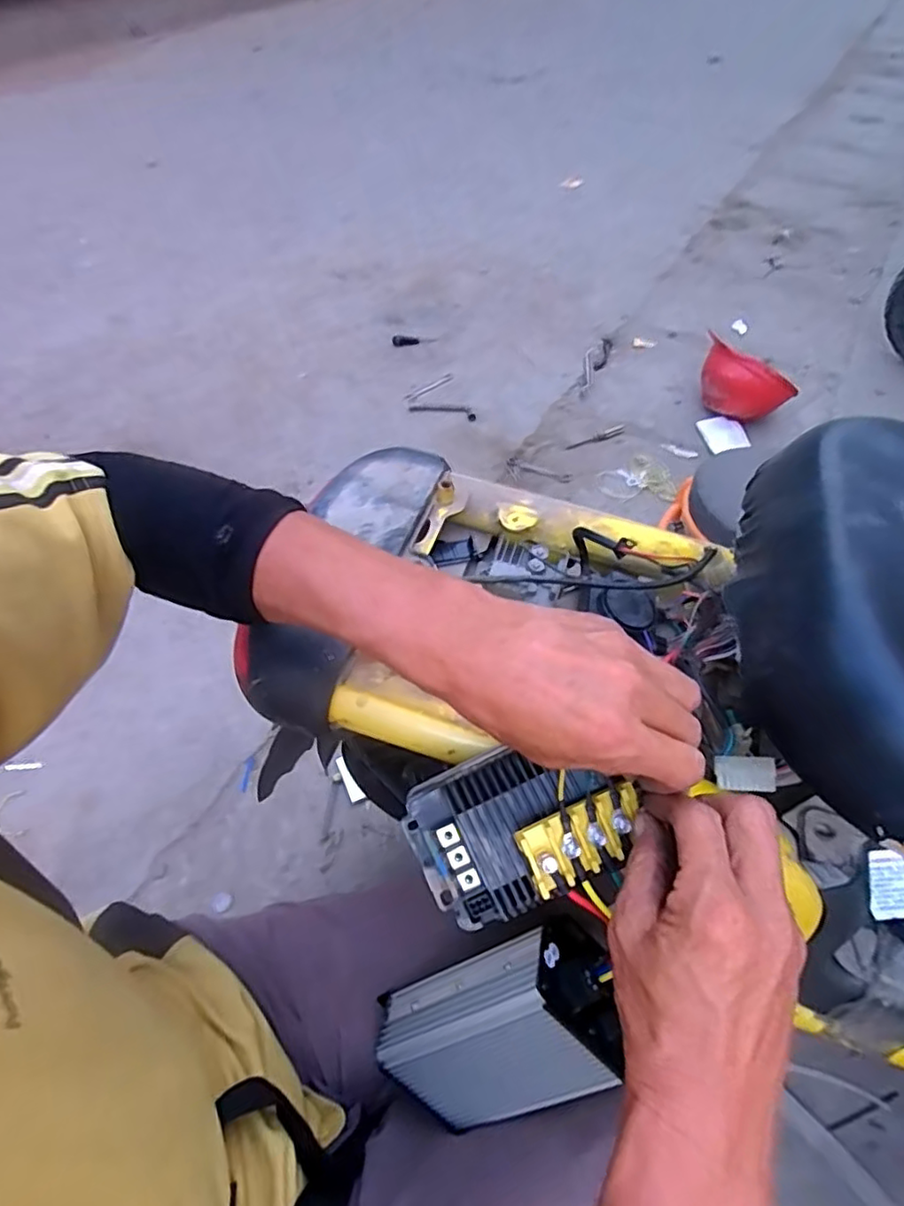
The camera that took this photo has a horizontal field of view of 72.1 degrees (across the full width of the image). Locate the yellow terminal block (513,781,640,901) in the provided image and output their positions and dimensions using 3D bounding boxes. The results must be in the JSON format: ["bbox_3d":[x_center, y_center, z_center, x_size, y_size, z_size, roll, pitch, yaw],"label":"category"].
[{"bbox_3d":[0.075,0.133,0.350,0.070,0.012,0.037,-21,81,-5],"label":"yellow terminal block"}]

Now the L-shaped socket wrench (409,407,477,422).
[{"bbox_3d":[-0.021,-0.501,1.616,0.169,0.011,0.052,8,53,6],"label":"L-shaped socket wrench"}]

